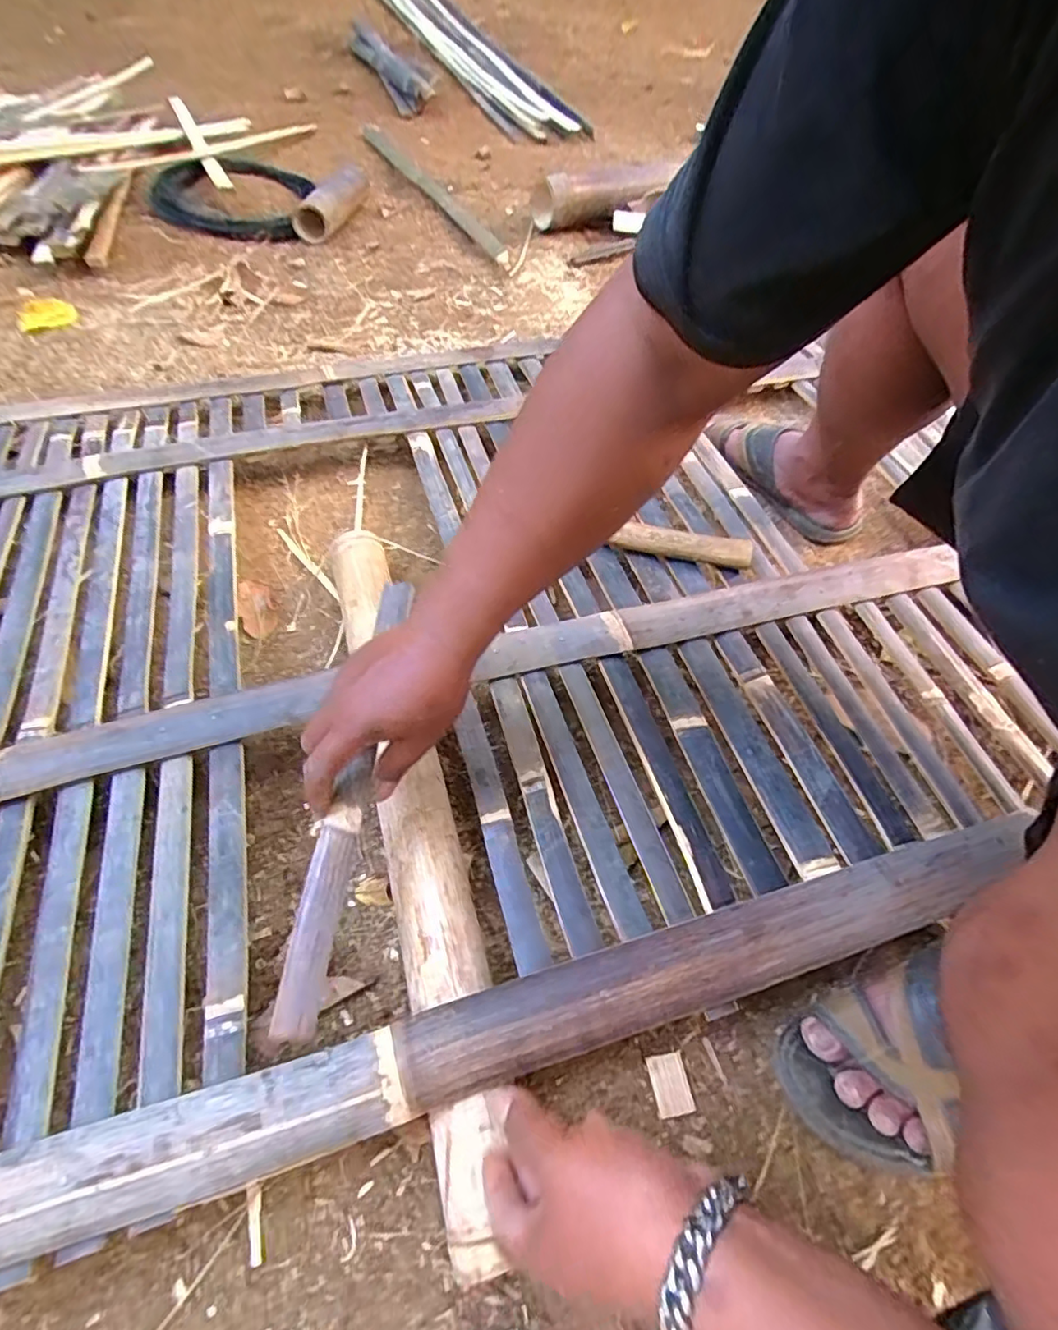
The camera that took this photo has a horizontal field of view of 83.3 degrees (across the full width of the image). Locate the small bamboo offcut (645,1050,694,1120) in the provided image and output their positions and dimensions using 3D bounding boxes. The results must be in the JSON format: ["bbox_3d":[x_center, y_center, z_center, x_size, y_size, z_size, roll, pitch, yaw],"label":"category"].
[{"bbox_3d":[0.101,0.299,0.425,0.027,0.005,0.035,-7,59,-8],"label":"small bamboo offcut"}]

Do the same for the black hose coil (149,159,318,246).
[{"bbox_3d":[-0.583,-0.928,1.175,0.293,0.047,0.389,-16,60,-13],"label":"black hose coil"}]

